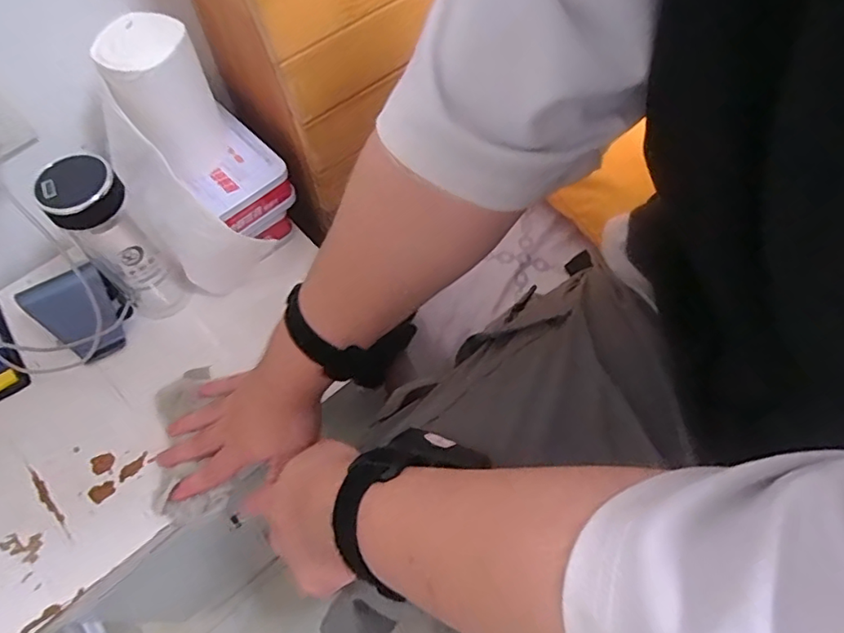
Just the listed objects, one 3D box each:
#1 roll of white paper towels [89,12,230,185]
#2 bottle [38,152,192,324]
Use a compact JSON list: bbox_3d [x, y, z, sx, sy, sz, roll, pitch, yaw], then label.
[{"bbox_3d":[-0.234,-0.197,0.529,0.077,0.131,0.070,-1,62,1],"label":"roll of white paper towels"},{"bbox_3d":[-0.287,-0.069,0.545,0.059,0.179,0.061,41,70,20],"label":"bottle"}]

